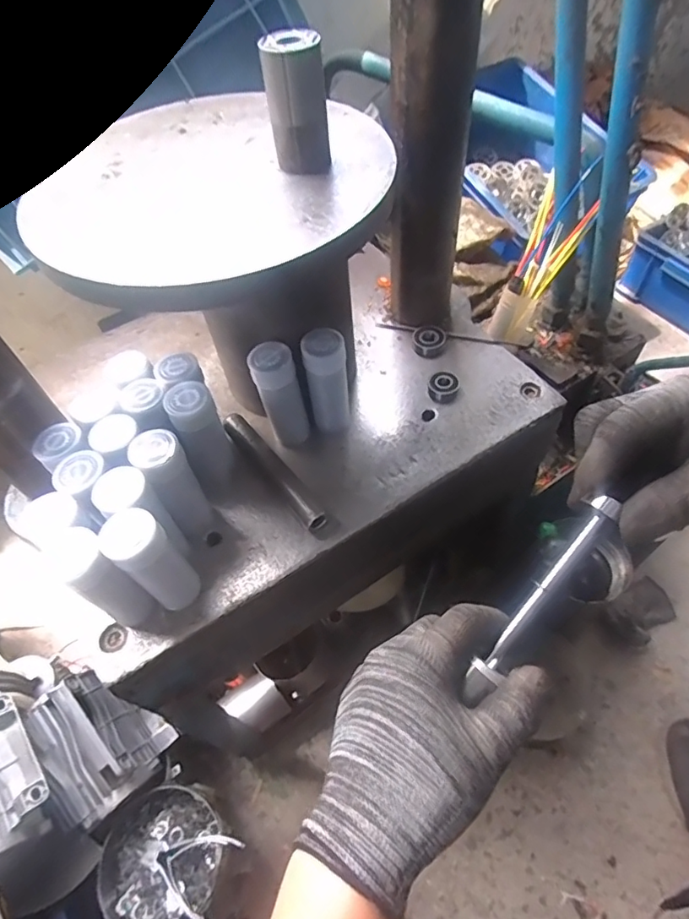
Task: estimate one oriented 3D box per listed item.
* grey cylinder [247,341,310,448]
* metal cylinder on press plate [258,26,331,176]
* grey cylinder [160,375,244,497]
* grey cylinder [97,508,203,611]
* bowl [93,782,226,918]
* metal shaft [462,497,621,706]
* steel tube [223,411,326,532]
[{"bbox_3d":[-0.054,-0.051,0.440,0.033,0.097,0.035,-18,55,-8],"label":"grey cylinder"},{"bbox_3d":[-0.031,-0.231,0.337,0.037,0.072,0.031,-6,54,1],"label":"metal cylinder on press plate"},{"bbox_3d":[-0.114,-0.016,0.425,0.035,0.104,0.040,-21,55,-10],"label":"grey cylinder"},{"bbox_3d":[-0.134,0.073,0.364,0.029,0.104,0.035,37,65,27],"label":"grey cylinder"},{"bbox_3d":[-0.192,0.412,0.538,0.125,0.042,0.115,-3,54,4],"label":"bowl"},{"bbox_3d":[0.112,0.078,0.293,0.013,0.015,0.134,36,86,27],"label":"metal shaft"},{"bbox_3d":[-0.063,0.009,0.454,0.020,0.023,0.144,-34,58,-18],"label":"steel tube"}]

